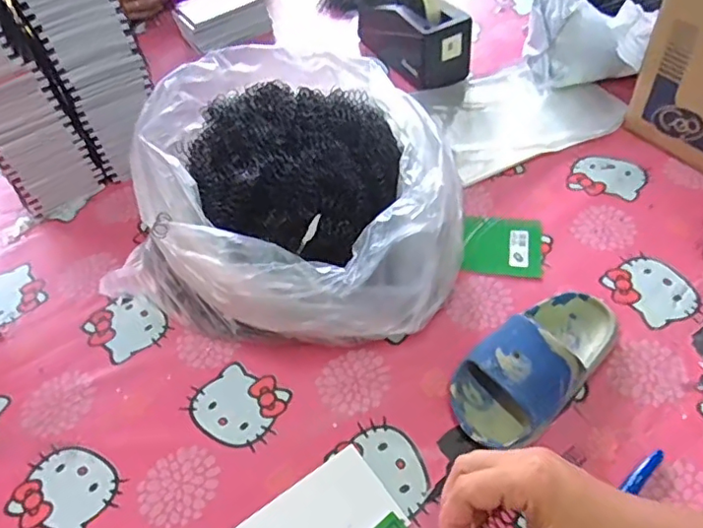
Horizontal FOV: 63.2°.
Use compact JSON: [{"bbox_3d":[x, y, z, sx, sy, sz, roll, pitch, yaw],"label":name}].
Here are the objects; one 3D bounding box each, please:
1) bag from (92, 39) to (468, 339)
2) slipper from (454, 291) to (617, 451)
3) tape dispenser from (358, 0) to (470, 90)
[{"bbox_3d":[-0.045,-0.075,0.586,0.316,0.151,0.305,16,53,18],"label":"bag"},{"bbox_3d":[0.162,0.080,0.486,0.170,0.061,0.082,-31,54,-20],"label":"slipper"},{"bbox_3d":[0.085,-0.340,0.822,0.077,0.121,0.195,-25,52,-15],"label":"tape dispenser"}]

